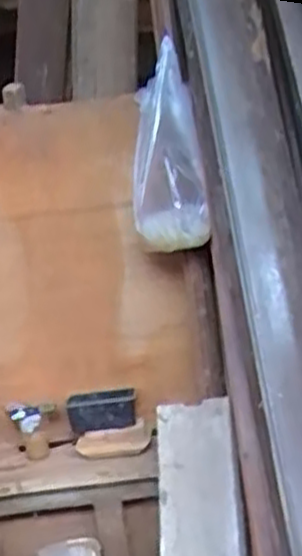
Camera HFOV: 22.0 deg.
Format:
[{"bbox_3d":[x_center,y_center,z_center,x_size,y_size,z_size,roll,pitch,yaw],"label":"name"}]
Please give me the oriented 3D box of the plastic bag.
[{"bbox_3d":[0.017,-0.198,1.213,0.094,0.300,0.164,-8,5,-6],"label":"plastic bag"}]

